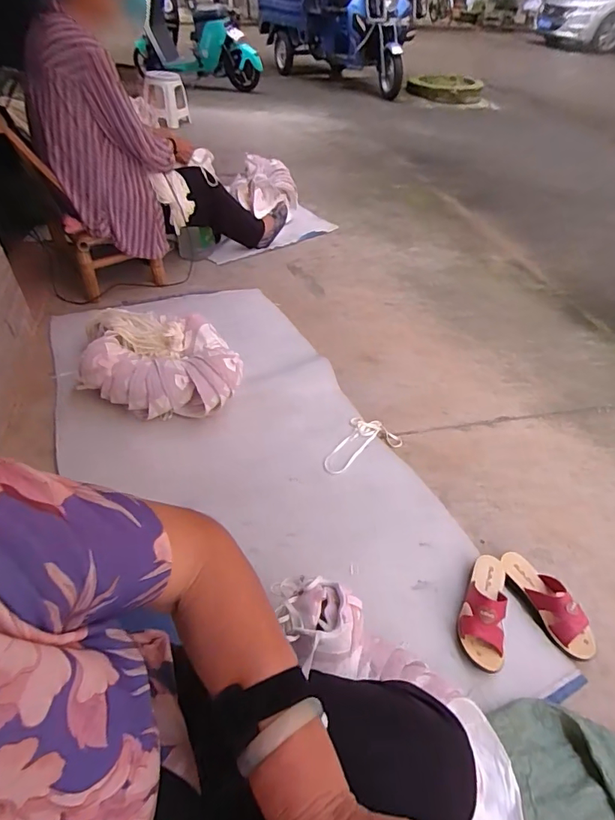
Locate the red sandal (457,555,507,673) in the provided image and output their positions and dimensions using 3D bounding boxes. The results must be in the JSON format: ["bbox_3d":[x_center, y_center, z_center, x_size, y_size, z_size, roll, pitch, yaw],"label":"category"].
[{"bbox_3d":[0.356,0.394,0.930,0.090,0.072,0.228,17,45,9],"label":"red sandal"}]

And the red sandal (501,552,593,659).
[{"bbox_3d":[0.497,0.393,0.951,0.081,0.070,0.228,-20,50,-25],"label":"red sandal"}]

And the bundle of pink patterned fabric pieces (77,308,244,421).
[{"bbox_3d":[-0.405,-0.127,1.297,0.443,0.175,0.305,5,44,-3],"label":"bundle of pink patterned fabric pieces"}]

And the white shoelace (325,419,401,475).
[{"bbox_3d":[0.130,0.087,1.263,0.242,0.009,0.133,-21,51,-26],"label":"white shoelace"}]

